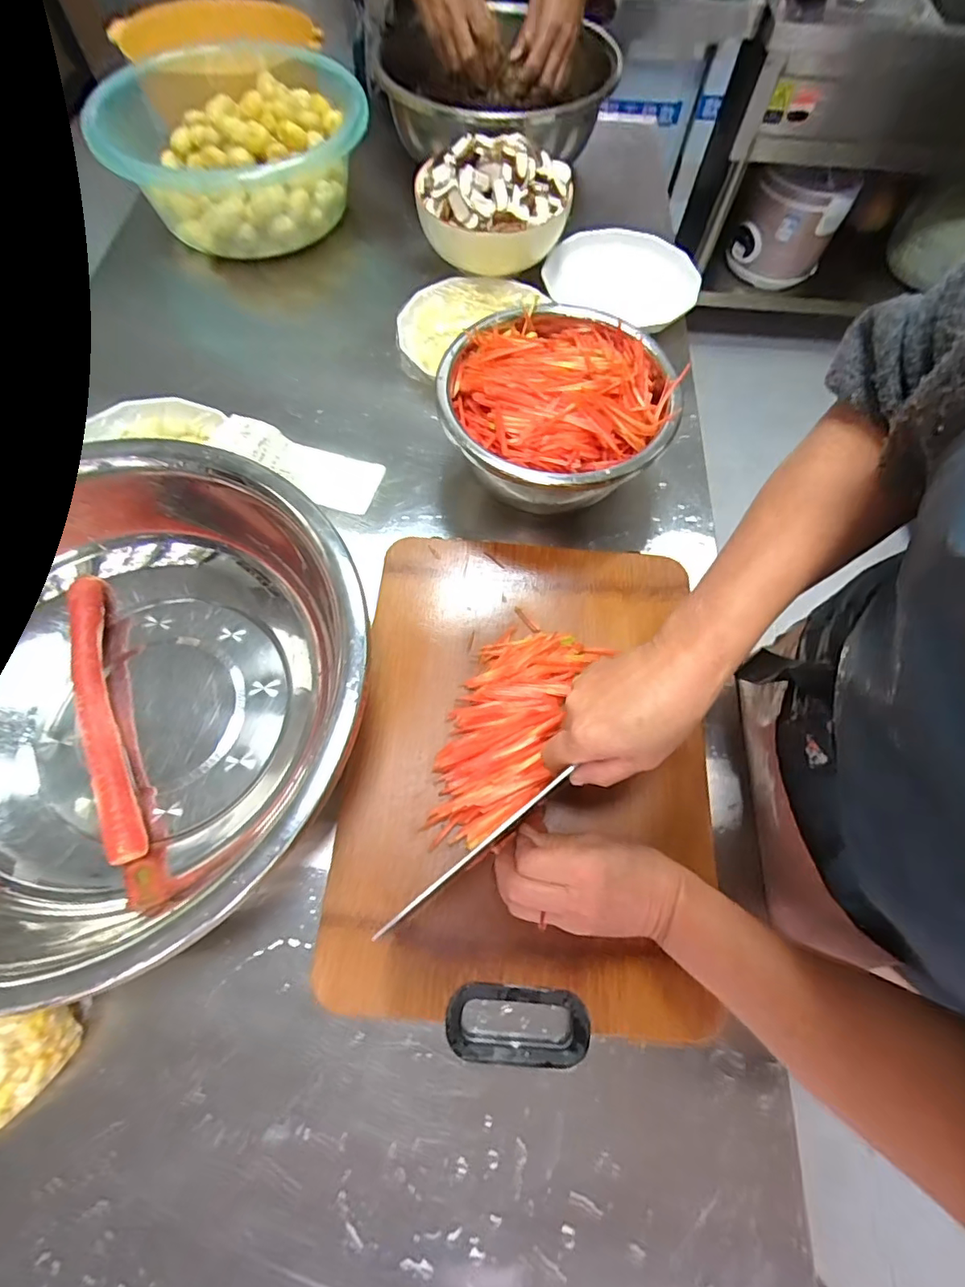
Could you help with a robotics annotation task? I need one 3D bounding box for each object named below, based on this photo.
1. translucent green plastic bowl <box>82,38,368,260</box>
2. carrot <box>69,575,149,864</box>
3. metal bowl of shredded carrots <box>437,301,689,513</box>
[{"bbox_3d":[-0.309,-0.683,0.716,0.294,0.110,0.305,1,66,-2],"label":"translucent green plastic bowl"},{"bbox_3d":[-0.321,0.057,0.443,0.033,0.025,0.252,-18,68,-10],"label":"carrot"},{"bbox_3d":[0.072,-0.234,0.524,0.217,0.087,0.232,1,66,-2],"label":"metal bowl of shredded carrots"}]

